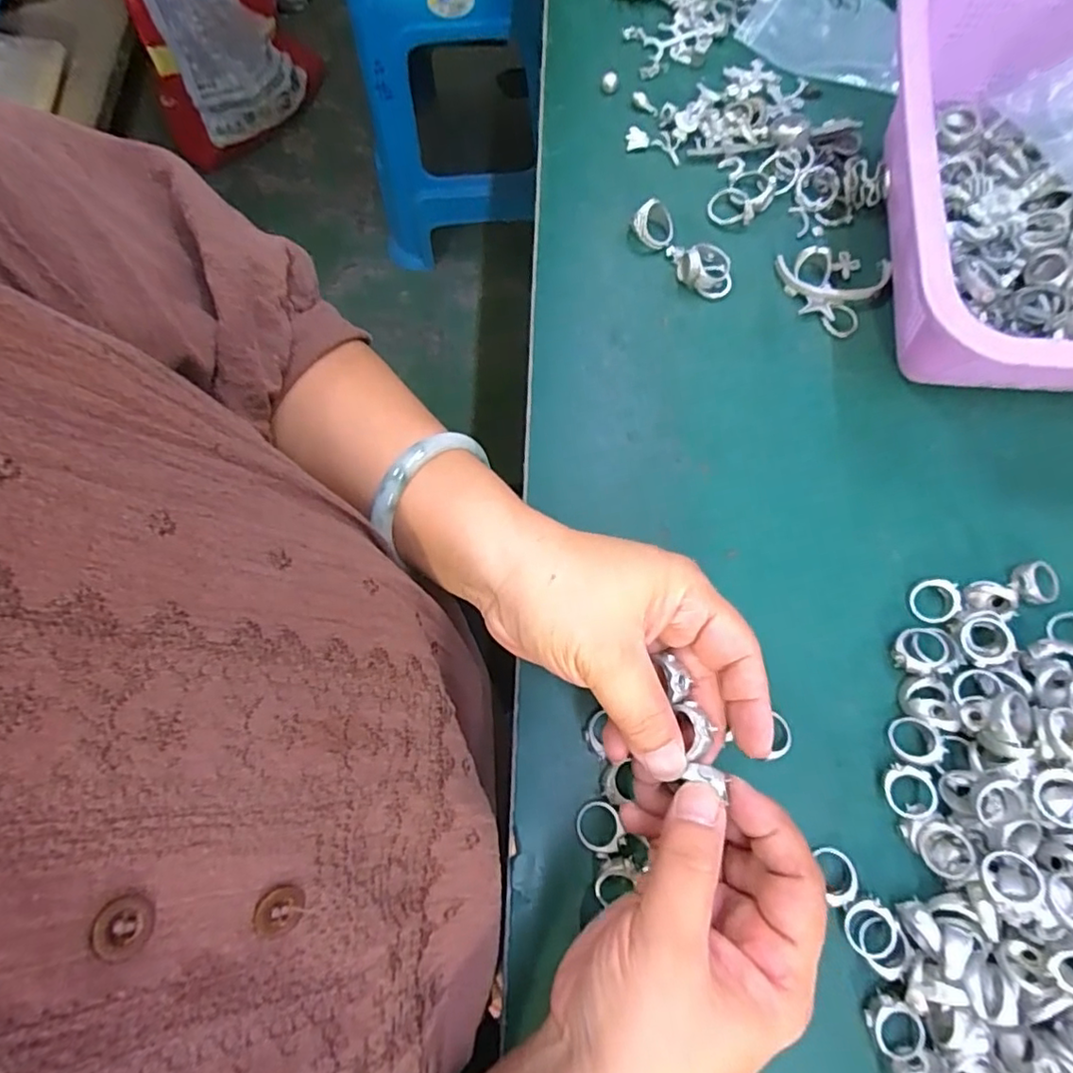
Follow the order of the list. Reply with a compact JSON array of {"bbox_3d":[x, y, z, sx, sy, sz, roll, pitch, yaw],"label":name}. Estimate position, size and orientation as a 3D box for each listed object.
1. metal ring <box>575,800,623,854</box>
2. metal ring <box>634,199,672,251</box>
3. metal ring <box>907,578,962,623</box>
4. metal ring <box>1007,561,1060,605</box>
[{"bbox_3d":[0.029,0.134,0.274,0.022,0.004,0.023,-8,65,18],"label":"metal ring"},{"bbox_3d":[0.067,-0.179,0.340,0.023,0.019,0.020,11,78,4],"label":"metal ring"},{"bbox_3d":[0.199,0.032,0.296,0.023,0.004,0.021,-13,82,15],"label":"metal ring"},{"bbox_3d":[0.251,0.023,0.297,0.022,0.008,0.021,0,77,2],"label":"metal ring"}]

